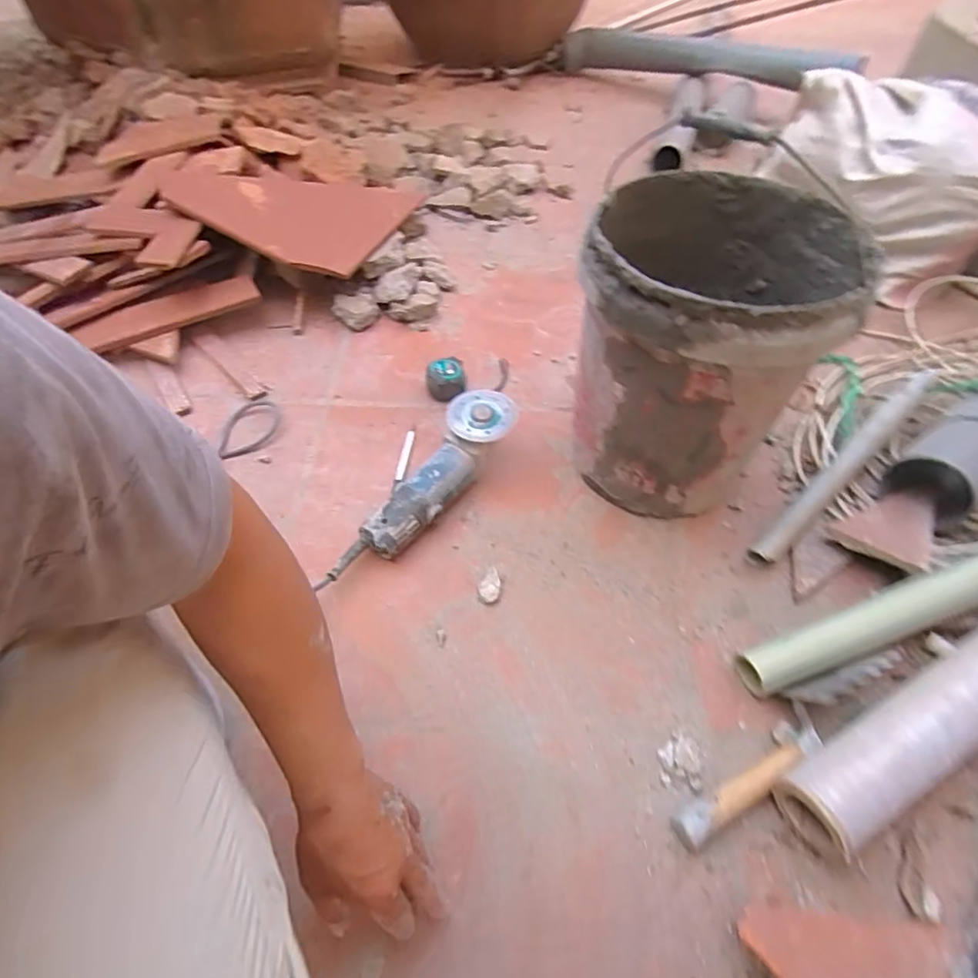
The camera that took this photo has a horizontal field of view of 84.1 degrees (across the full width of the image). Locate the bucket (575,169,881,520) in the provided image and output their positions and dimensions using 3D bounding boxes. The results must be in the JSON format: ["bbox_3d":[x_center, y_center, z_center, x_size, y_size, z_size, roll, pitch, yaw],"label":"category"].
[{"bbox_3d":[0.259,-0.164,0.707,0.269,0.341,0.320,14,53,9],"label":"bucket"}]

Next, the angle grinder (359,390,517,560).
[{"bbox_3d":[-0.058,-0.019,0.738,0.085,0.090,0.269,24,55,16],"label":"angle grinder"}]

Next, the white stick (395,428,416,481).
[{"bbox_3d":[-0.124,-0.055,0.811,0.013,0.015,0.112,4,50,2],"label":"white stick"}]

